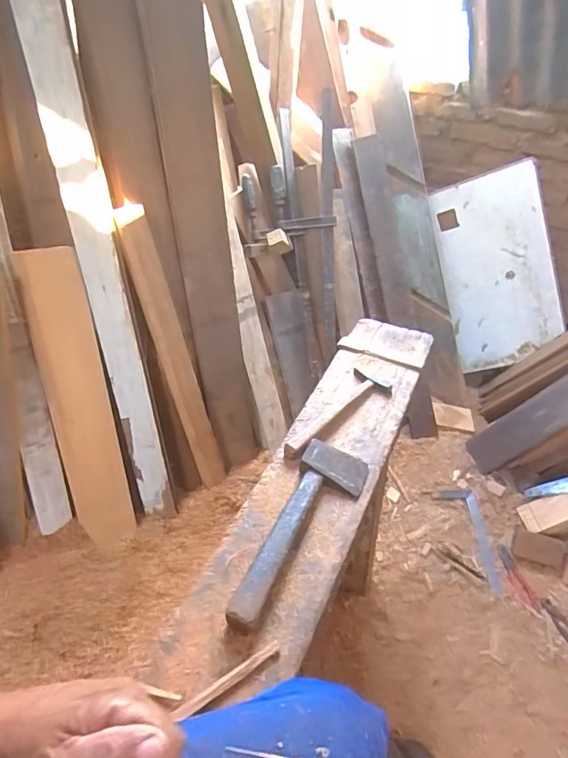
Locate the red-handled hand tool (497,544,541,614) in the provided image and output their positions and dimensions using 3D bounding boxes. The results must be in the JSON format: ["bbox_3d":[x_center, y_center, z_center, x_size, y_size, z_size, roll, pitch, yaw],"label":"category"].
[{"bbox_3d":[0.635,0.540,1.302,0.047,0.014,0.177,-7,45,-11],"label":"red-handled hand tool"}]

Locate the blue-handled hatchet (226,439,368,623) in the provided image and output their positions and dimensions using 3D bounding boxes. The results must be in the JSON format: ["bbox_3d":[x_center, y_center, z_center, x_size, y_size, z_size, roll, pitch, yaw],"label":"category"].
[{"bbox_3d":[0.034,0.224,0.729,0.110,0.039,0.338,19,46,16],"label":"blue-handled hatchet"}]

